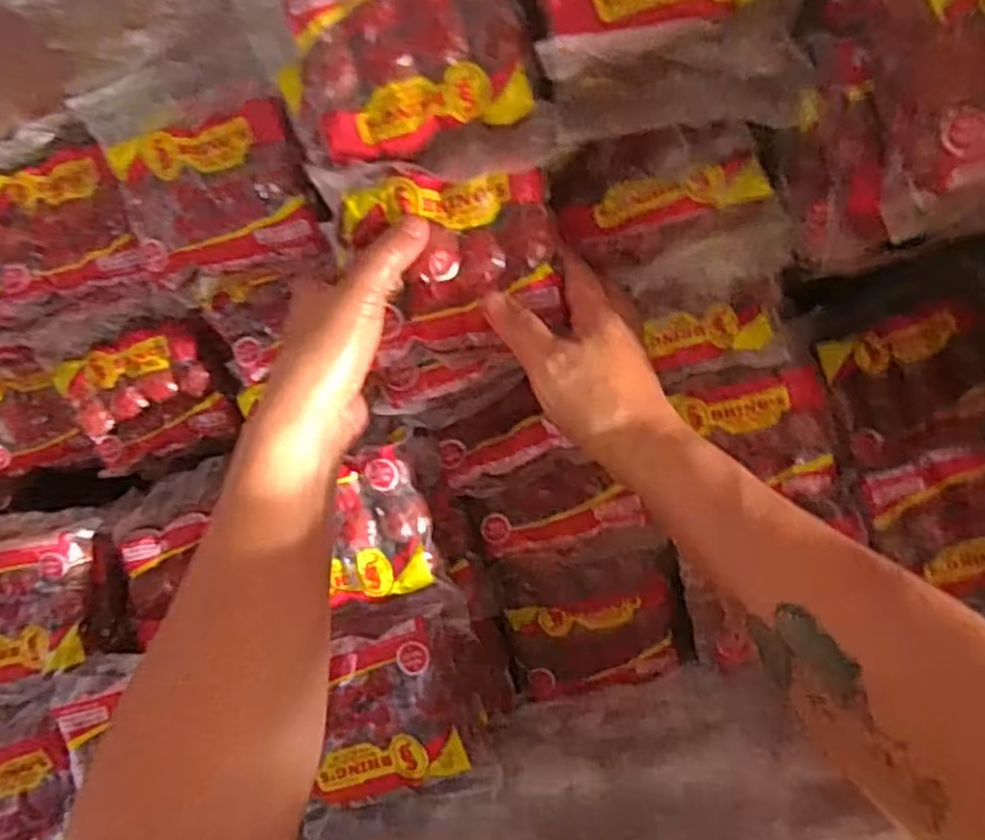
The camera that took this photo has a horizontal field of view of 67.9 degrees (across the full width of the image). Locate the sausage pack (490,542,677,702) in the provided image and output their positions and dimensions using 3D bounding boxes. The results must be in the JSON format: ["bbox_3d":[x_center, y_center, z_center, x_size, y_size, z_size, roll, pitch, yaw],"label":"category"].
[{"bbox_3d":[0.074,0.153,0.561,0.128,0.025,0.114,-7,95,1],"label":"sausage pack"}]

